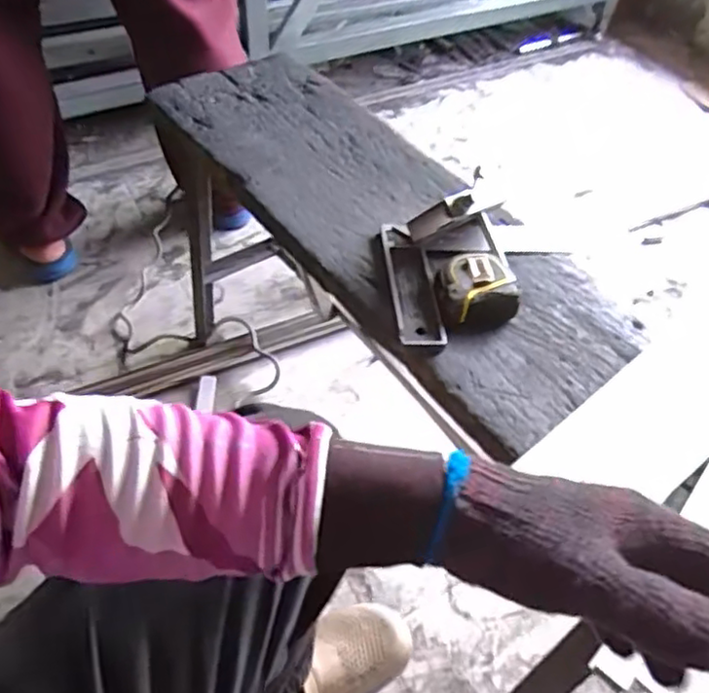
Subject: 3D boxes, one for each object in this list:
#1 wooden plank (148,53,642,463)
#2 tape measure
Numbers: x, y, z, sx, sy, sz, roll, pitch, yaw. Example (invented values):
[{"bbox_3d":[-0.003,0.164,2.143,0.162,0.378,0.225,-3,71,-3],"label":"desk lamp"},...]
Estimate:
[{"bbox_3d":[0.016,-0.172,0.794,0.236,0.028,0.701,-30,59,-23],"label":"wooden plank"},{"bbox_3d":[0.125,-0.057,0.677,0.082,0.042,0.077,-11,53,-11],"label":"tape measure"}]

